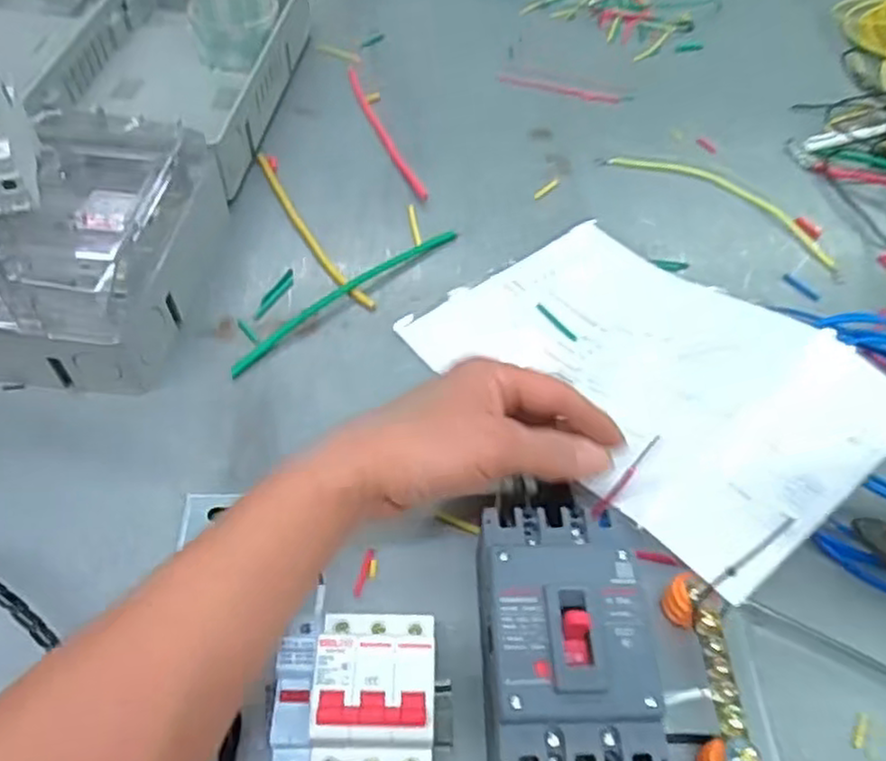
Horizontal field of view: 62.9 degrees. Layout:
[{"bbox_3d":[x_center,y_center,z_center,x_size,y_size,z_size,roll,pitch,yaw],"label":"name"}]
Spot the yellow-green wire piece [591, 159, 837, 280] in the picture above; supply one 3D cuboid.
[{"bbox_3d":[0.255,-0.163,0.655,0.224,0.004,0.054,33,59,20],"label":"yellow-green wire piece"}]

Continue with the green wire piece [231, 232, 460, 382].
[{"bbox_3d":[-0.074,-0.067,0.560,0.214,0.004,0.019,-37,63,-25],"label":"green wire piece"}]

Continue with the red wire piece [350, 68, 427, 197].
[{"bbox_3d":[-0.058,-0.239,0.685,0.012,0.005,0.211,-17,57,-14],"label":"red wire piece"}]

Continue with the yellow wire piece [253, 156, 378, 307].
[{"bbox_3d":[-0.115,-0.128,0.606,0.018,0.004,0.207,-26,60,-20],"label":"yellow wire piece"}]

